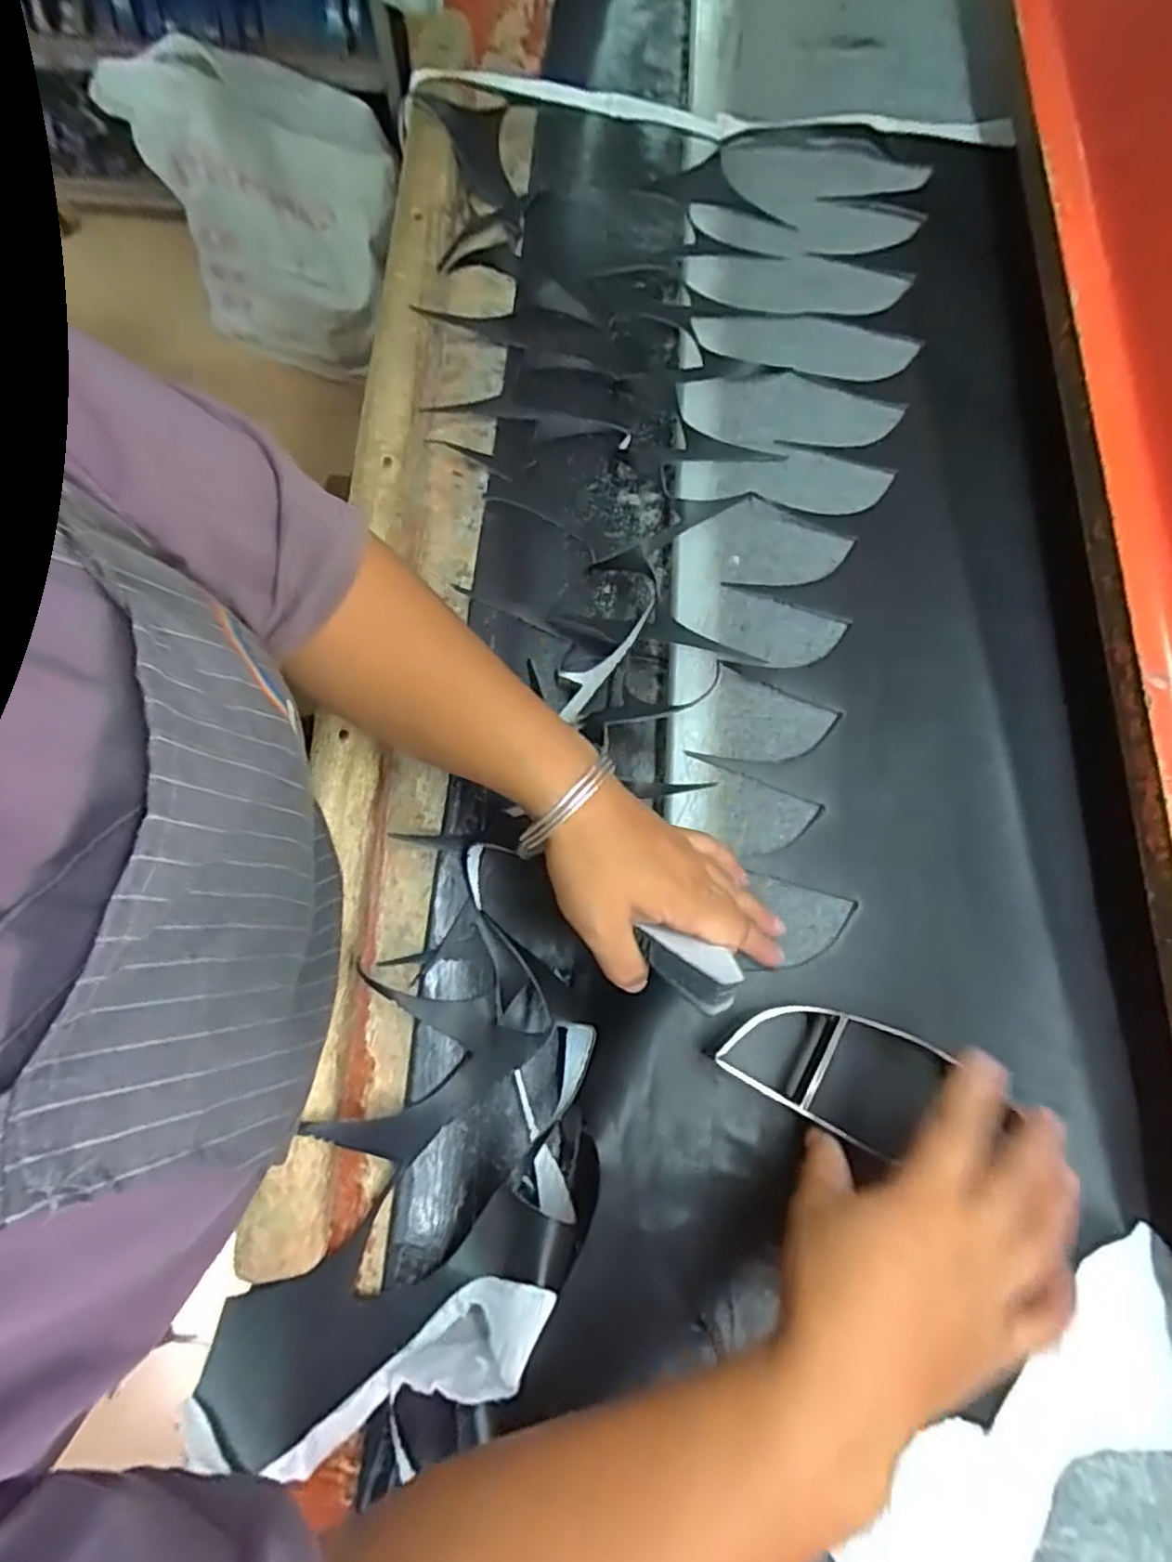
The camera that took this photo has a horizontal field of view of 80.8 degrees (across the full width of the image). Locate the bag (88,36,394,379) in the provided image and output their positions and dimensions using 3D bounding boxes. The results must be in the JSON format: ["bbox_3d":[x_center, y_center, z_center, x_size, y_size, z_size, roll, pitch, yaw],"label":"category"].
[{"bbox_3d":[-0.599,-1.129,1.380,0.452,0.454,0.289,16,80,10],"label":"bag"}]

